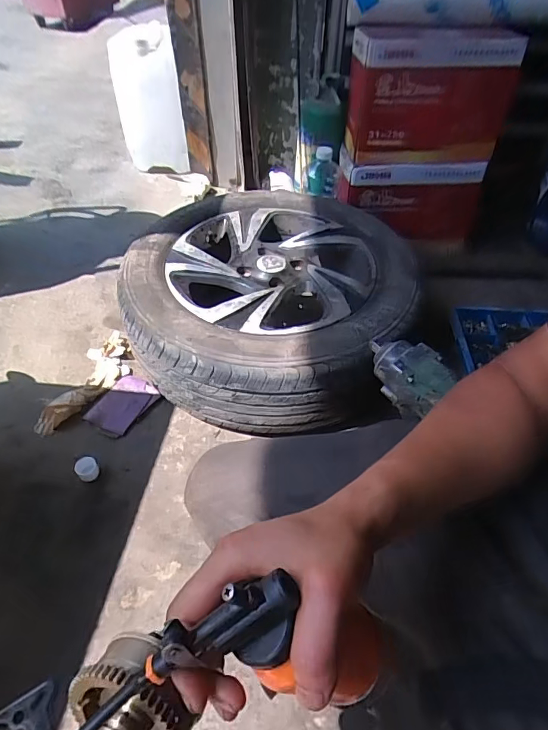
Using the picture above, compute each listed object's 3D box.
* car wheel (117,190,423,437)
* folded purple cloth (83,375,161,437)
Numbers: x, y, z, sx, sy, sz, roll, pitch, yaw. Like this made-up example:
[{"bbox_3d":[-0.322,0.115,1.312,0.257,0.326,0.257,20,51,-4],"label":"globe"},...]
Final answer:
[{"bbox_3d":[-0.009,-0.136,0.973,0.558,0.213,0.581,-1,48,1],"label":"car wheel"},{"bbox_3d":[-0.307,0.080,0.917,0.113,0.023,0.141,20,51,19],"label":"folded purple cloth"}]

